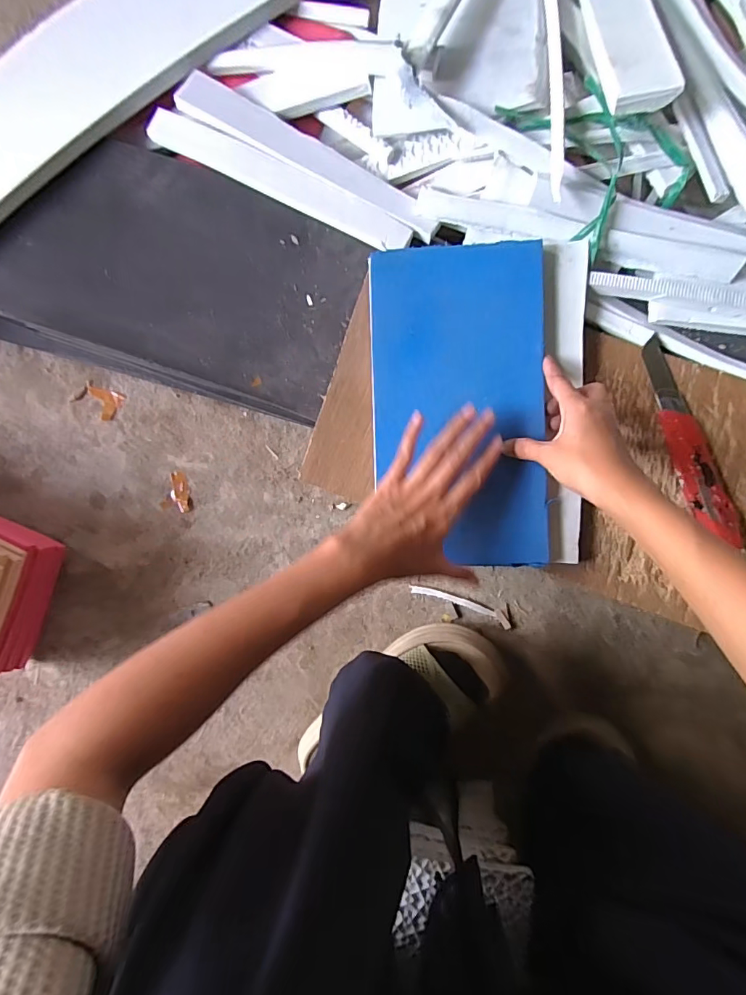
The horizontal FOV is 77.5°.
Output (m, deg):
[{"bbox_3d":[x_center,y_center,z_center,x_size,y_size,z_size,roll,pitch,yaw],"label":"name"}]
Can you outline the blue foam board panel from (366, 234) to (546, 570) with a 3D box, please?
[{"bbox_3d":[0.076,-0.083,0.411,0.149,0.016,0.280,-1,89,3],"label":"blue foam board panel"}]

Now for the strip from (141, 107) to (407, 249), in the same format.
[{"bbox_3d":[-0.093,-0.312,0.457,0.286,0.011,0.034,28,93,4],"label":"strip"}]

